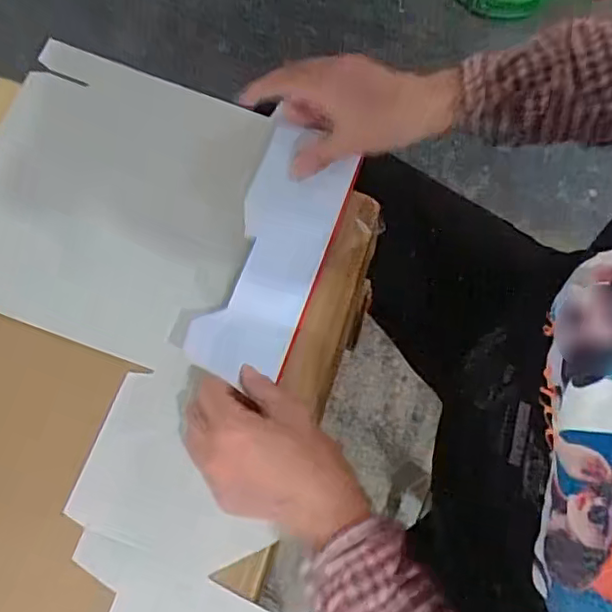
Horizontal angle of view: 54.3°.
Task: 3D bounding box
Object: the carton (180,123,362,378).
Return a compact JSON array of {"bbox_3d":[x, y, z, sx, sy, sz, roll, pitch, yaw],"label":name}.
[{"bbox_3d":[-0.023,-0.040,0.454,0.071,0.022,0.197,19,76,4],"label":"carton"}]

